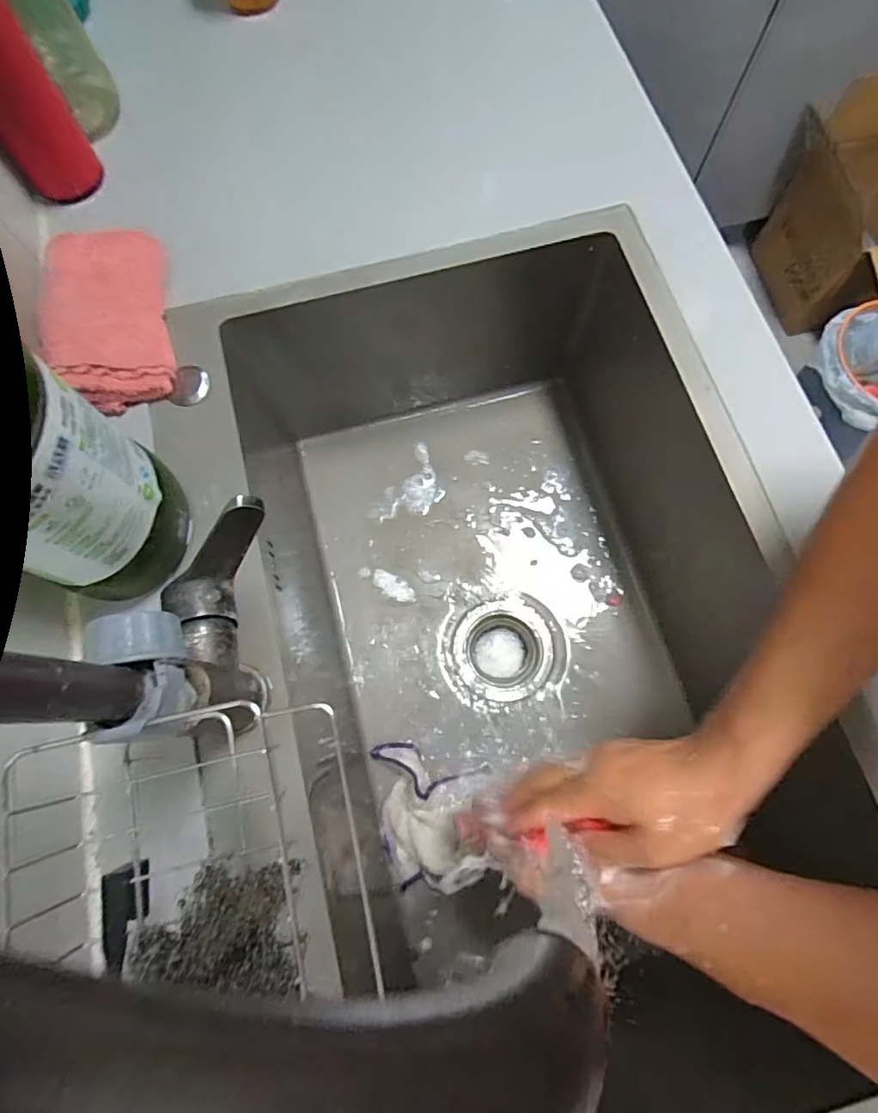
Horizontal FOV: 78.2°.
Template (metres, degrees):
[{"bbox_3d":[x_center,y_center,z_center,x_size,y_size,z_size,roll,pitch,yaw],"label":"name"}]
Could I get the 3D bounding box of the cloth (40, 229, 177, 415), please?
[{"bbox_3d":[-0.269,-0.193,0.443,0.092,0.035,0.153,-10,74,-2],"label":"cloth"}]

